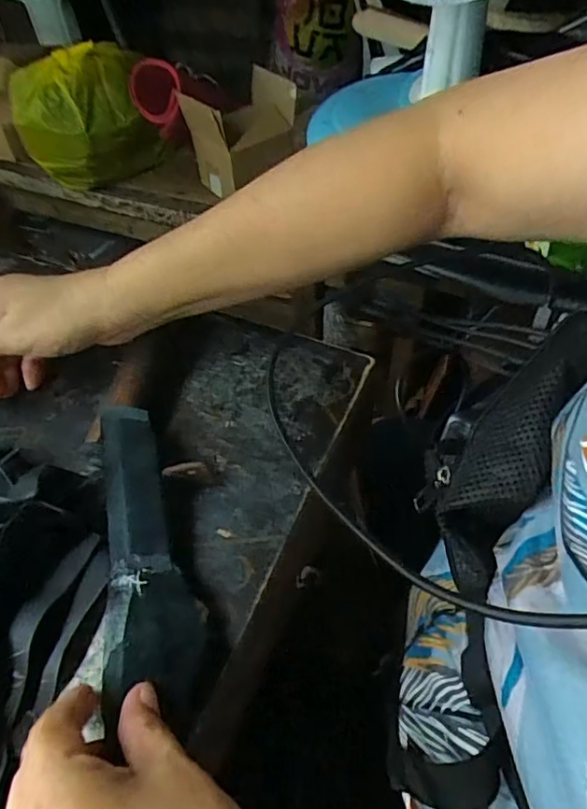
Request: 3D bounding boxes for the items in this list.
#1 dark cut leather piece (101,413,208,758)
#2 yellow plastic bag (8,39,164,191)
[{"bbox_3d":[-0.081,0.073,0.295,0.046,0.022,0.173,-13,57,-7],"label":"dark cut leather piece"},{"bbox_3d":[-0.379,-0.521,1.020,0.243,0.207,0.148,-19,53,-12],"label":"yellow plastic bag"}]

